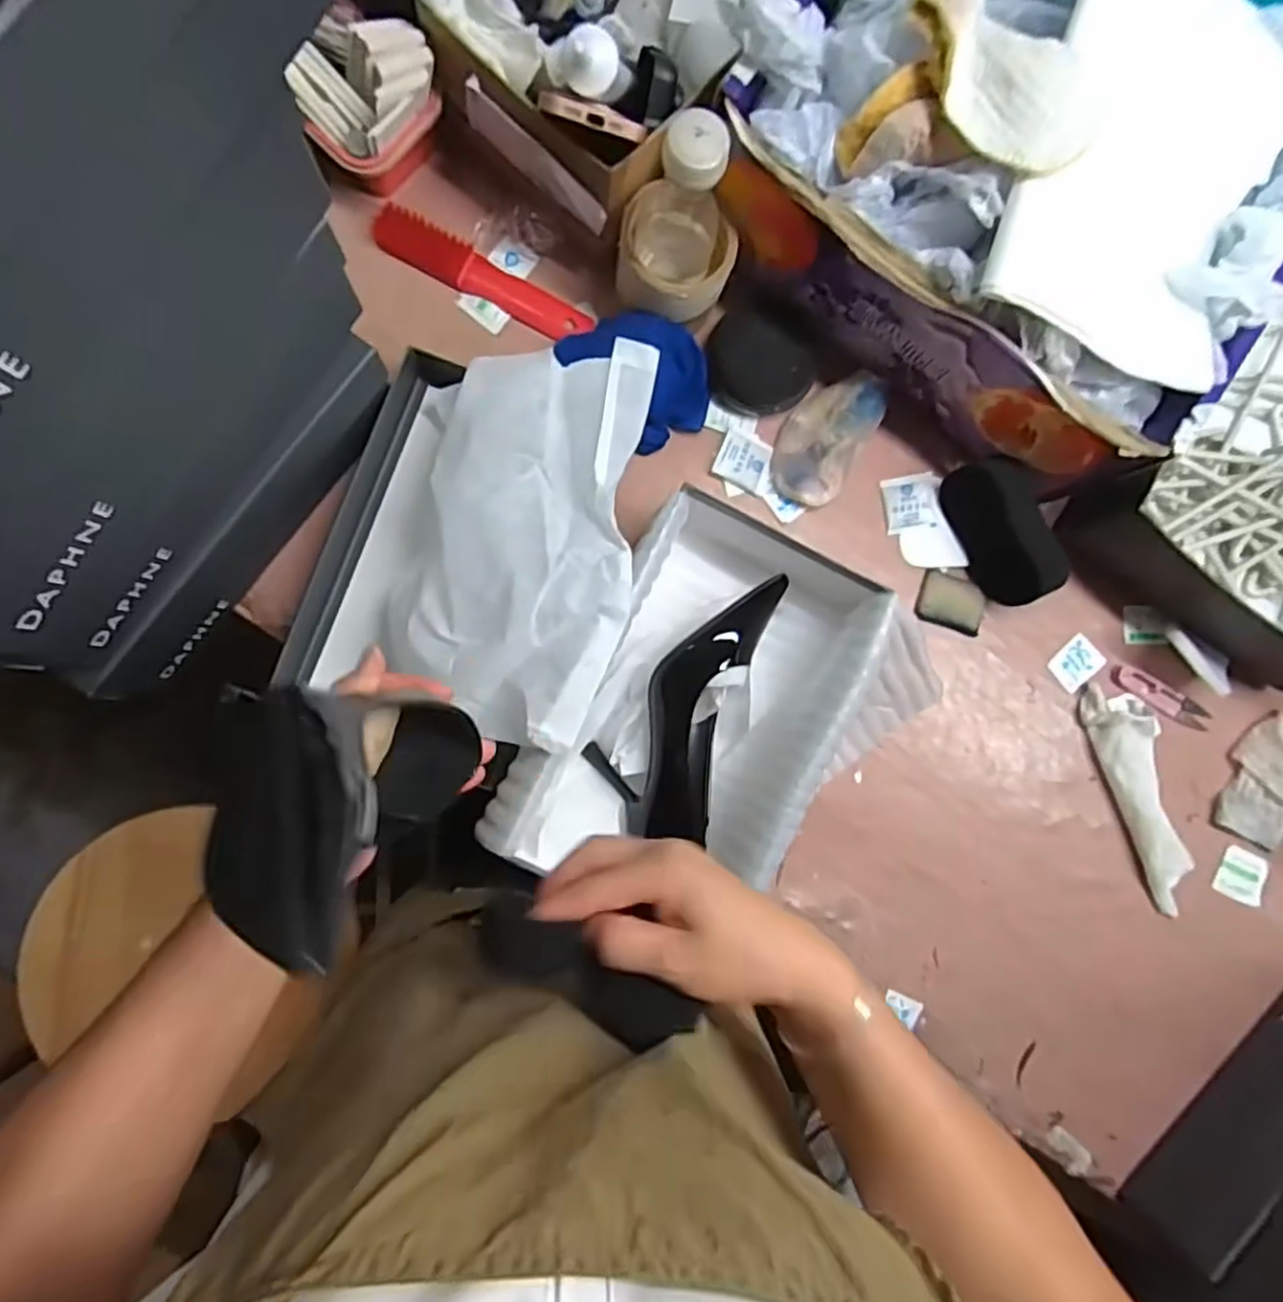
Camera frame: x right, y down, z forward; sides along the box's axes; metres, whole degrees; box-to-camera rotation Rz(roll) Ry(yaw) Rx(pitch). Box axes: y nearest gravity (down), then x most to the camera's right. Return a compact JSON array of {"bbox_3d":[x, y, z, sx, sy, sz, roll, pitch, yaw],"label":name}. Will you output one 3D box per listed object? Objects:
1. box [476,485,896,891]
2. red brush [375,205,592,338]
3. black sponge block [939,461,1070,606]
[{"bbox_3d":[0.039,0.047,0.558,0.197,0.102,0.285,28,85,-4],"label":"box"},{"bbox_3d":[-0.131,-0.313,0.601,0.187,0.019,0.035,26,86,-4],"label":"red brush"},{"bbox_3d":[0.309,-0.102,0.612,0.046,0.069,0.127,-28,91,-23],"label":"black sponge block"}]

